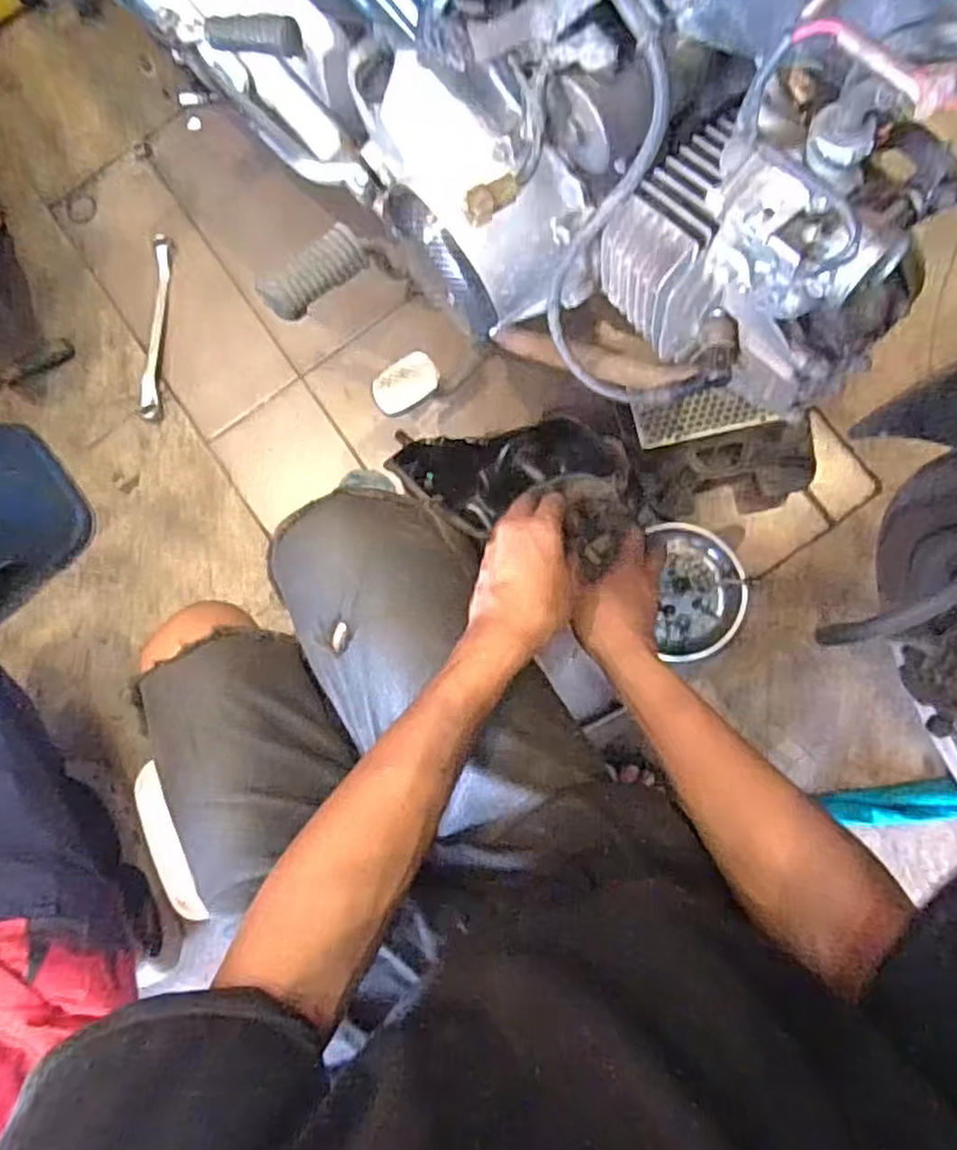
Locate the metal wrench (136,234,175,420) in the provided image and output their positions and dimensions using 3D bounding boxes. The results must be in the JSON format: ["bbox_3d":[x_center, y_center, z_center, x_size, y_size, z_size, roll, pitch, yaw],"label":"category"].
[{"bbox_3d":[-0.421,-0.323,0.925,0.034,0.009,0.252,0,83,5],"label":"metal wrench"}]

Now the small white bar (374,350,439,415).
[{"bbox_3d":[-0.062,-0.160,0.592,0.056,0.008,0.040,-35,81,1],"label":"small white bar"}]

